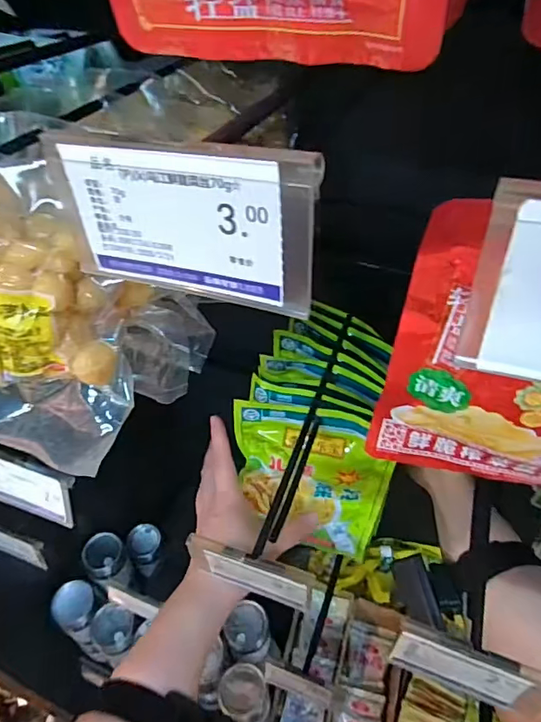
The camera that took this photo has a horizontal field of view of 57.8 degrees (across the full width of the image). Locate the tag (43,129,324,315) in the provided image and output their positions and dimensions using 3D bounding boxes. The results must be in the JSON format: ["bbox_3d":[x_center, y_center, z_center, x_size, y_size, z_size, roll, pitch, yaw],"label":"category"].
[{"bbox_3d":[-0.024,-0.038,0.136,0.076,0.044,0.004,13,42,18],"label":"tag"}]

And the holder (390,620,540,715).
[{"bbox_3d":[0.105,0.165,0.264,0.071,0.034,0.014,14,48,14],"label":"holder"}]

